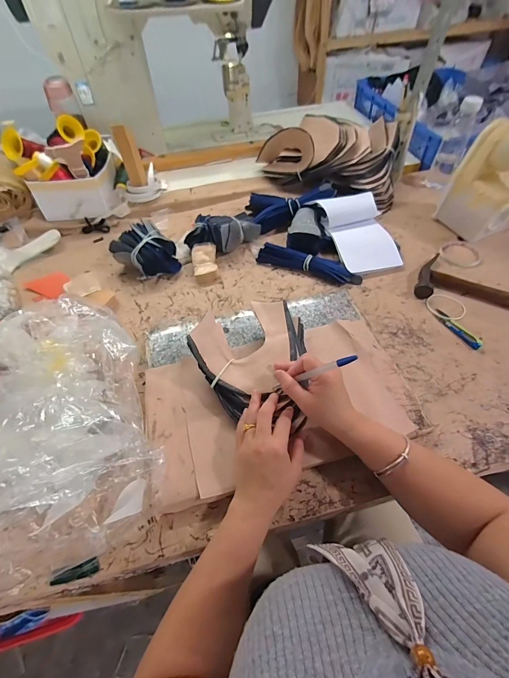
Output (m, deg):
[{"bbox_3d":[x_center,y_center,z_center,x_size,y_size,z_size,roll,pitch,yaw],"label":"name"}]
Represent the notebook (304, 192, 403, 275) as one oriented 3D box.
[{"bbox_3d":[0.236,-0.241,0.702,0.145,0.032,0.203,-11,72,-10],"label":"notebook"}]

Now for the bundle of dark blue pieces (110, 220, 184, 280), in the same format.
[{"bbox_3d":[-0.228,-0.185,0.672,0.113,0.077,0.104,32,61,22],"label":"bundle of dark blue pieces"}]

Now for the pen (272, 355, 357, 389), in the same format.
[{"bbox_3d":[0.070,0.046,0.403,0.011,0.143,0.009,32,51,-24],"label":"pen"}]

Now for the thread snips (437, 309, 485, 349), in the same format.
[{"bbox_3d":[0.376,-0.020,0.578,0.026,0.005,0.099,-24,57,-15],"label":"thread snips"}]

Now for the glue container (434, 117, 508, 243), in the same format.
[{"bbox_3d":[0.514,-0.314,0.661,0.188,0.200,0.090,29,60,21],"label":"glue container"}]

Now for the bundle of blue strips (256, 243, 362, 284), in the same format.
[{"bbox_3d":[0.116,-0.161,0.675,0.225,0.031,0.043,19,57,15],"label":"bundle of blue strips"}]

